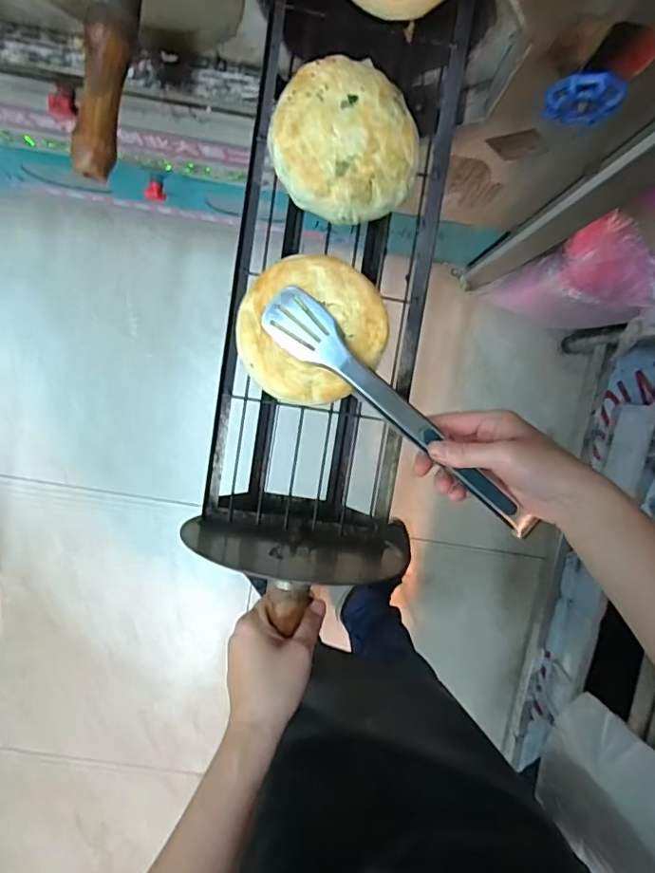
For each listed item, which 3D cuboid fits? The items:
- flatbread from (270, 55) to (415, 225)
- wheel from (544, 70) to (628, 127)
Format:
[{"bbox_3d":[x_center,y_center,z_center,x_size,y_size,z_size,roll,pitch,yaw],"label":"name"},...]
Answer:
[{"bbox_3d":[0.013,-0.229,0.415,0.111,0.022,0.114,2,95,-1],"label":"flatbread"},{"bbox_3d":[0.189,-0.250,0.398,0.050,0.054,0.014,5,95,-2],"label":"wheel"}]

